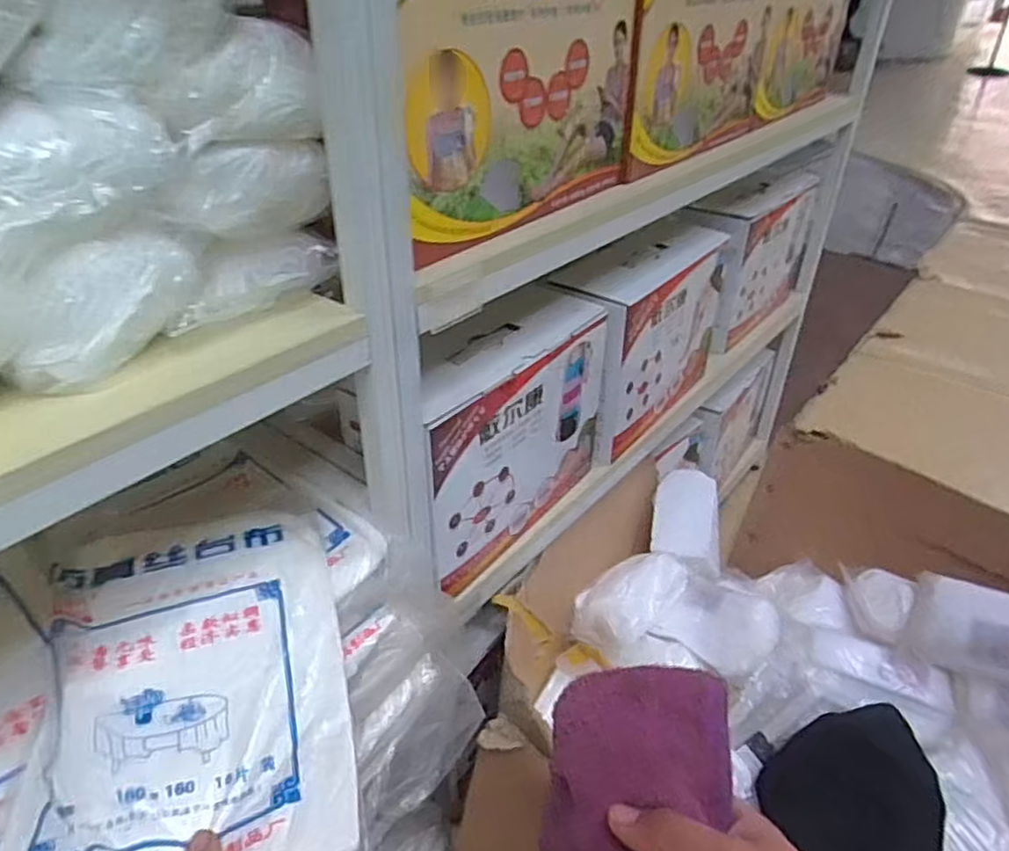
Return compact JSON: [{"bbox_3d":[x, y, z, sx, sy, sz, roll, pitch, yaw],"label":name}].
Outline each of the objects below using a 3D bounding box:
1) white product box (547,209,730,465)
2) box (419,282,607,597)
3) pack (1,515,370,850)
[{"bbox_3d":[0.204,-0.138,1.045,0.123,0.253,0.361,26,42,32],"label":"white product box"},{"bbox_3d":[-0.014,0.005,0.823,0.124,0.243,0.332,24,41,30],"label":"box"},{"bbox_3d":[-0.234,0.190,0.516,0.216,0.039,0.314,-9,36,-14],"label":"pack"}]

